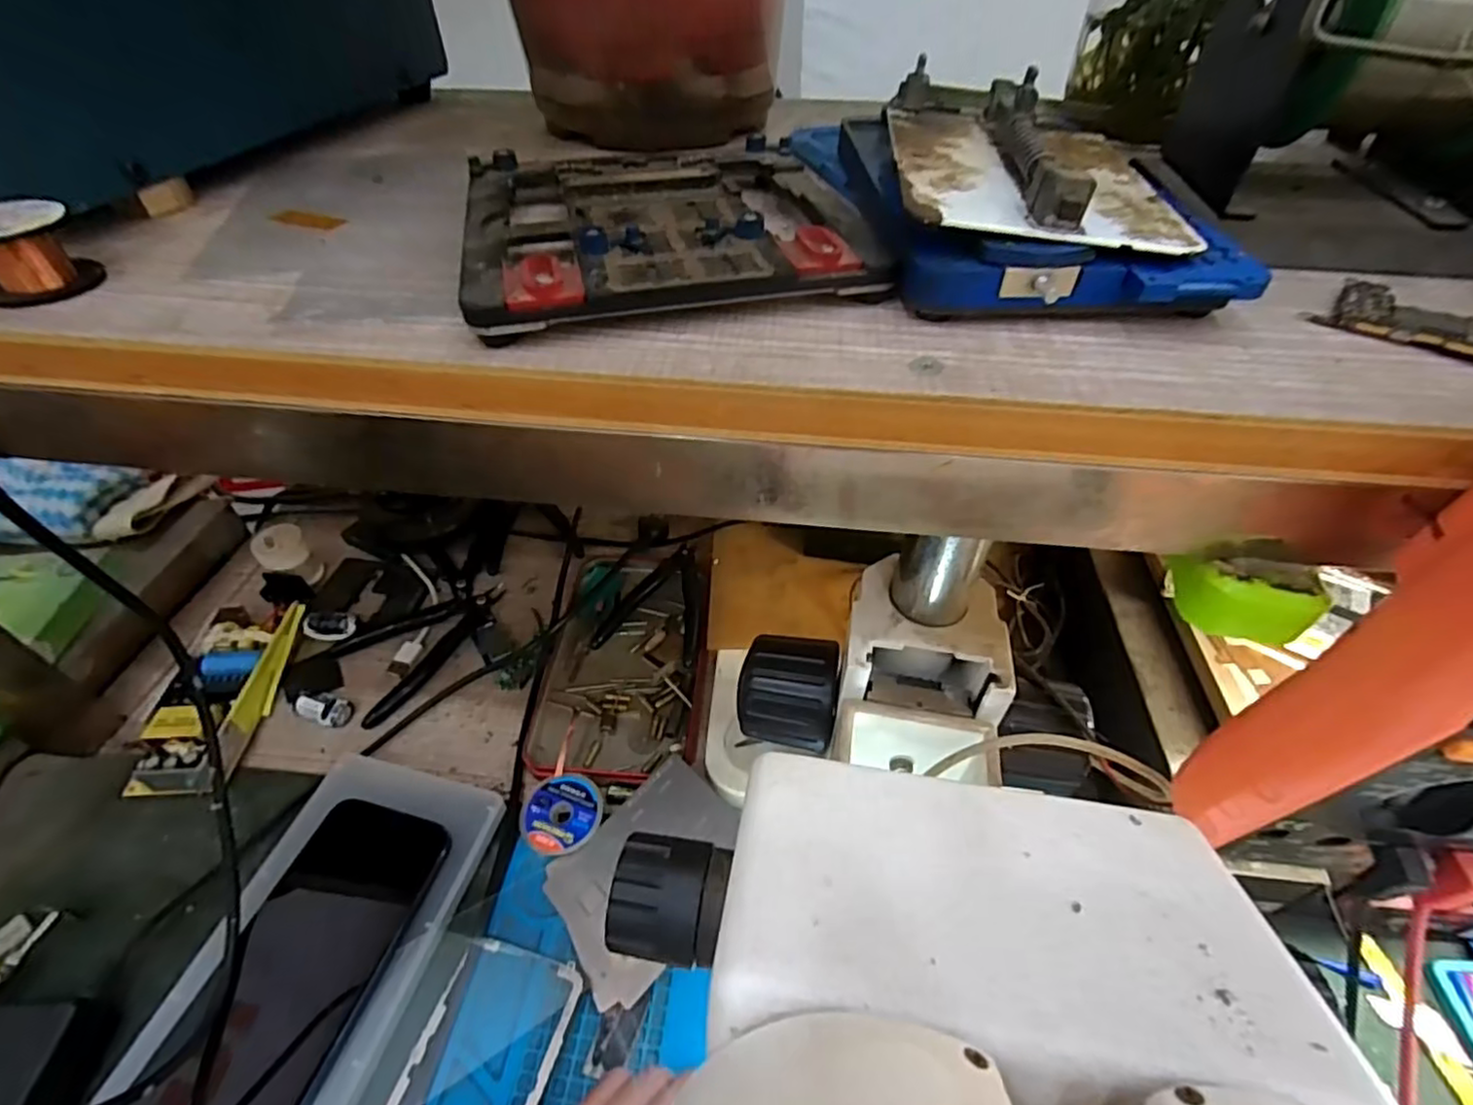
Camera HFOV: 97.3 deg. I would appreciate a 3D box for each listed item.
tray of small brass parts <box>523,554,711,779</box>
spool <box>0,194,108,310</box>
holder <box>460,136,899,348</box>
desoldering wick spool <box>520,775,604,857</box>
[{"bbox_3d":[-0.075,0.066,0.455,0.107,0.020,0.184,2,46,2],"label":"tray of small brass parts"},{"bbox_3d":[-0.209,-0.090,0.188,0.033,0.023,0.029,31,54,27],"label":"spool"},{"bbox_3d":[-0.025,-0.109,0.209,0.117,0.016,0.119,-10,47,-9],"label":"holder"},{"bbox_3d":[-0.101,0.154,0.377,0.045,0.014,0.044,0,46,0],"label":"desoldering wick spool"}]

